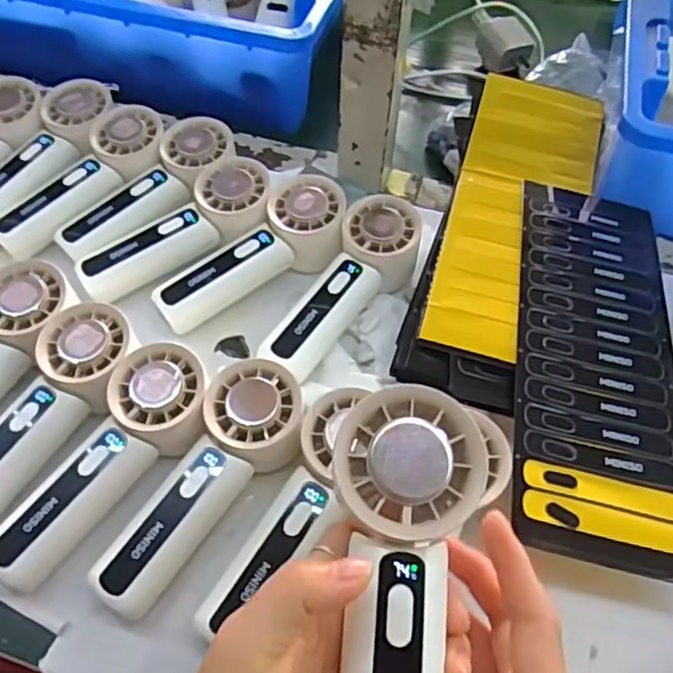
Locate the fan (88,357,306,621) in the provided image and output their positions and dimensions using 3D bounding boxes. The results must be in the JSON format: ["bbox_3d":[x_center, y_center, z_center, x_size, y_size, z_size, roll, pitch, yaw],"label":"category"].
[{"bbox_3d":[-0.074,0.086,0.372,0.057,0.034,0.155,30,70,17],"label":"fan"}]

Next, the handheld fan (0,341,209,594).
[{"bbox_3d":[-0.130,0.073,0.366,0.059,0.028,0.150,31,73,18],"label":"handheld fan"}]

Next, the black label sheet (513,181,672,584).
[{"bbox_3d":[0.173,0.001,0.433,0.104,0.009,0.304,14,51,1],"label":"black label sheet"}]

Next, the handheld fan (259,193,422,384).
[{"bbox_3d":[0.008,-0.033,0.451,0.053,0.041,0.153,26,57,15],"label":"handheld fan"}]

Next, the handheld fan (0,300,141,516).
[{"bbox_3d":[-0.176,0.048,0.379,0.058,0.030,0.152,25,71,15],"label":"handheld fan"}]

